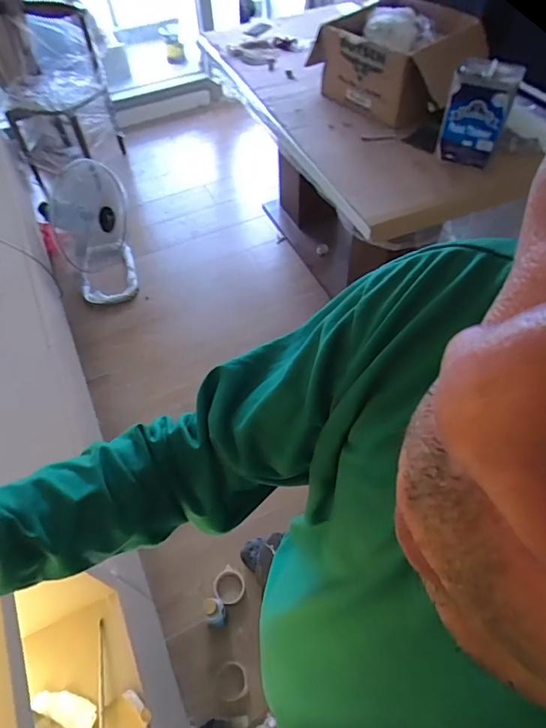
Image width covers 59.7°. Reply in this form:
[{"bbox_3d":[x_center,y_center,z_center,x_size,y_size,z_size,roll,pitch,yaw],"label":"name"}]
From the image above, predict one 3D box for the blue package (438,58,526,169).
[{"bbox_3d":[0.556,-0.681,1.301,0.159,0.230,0.103,17,56,14],"label":"blue package"}]

